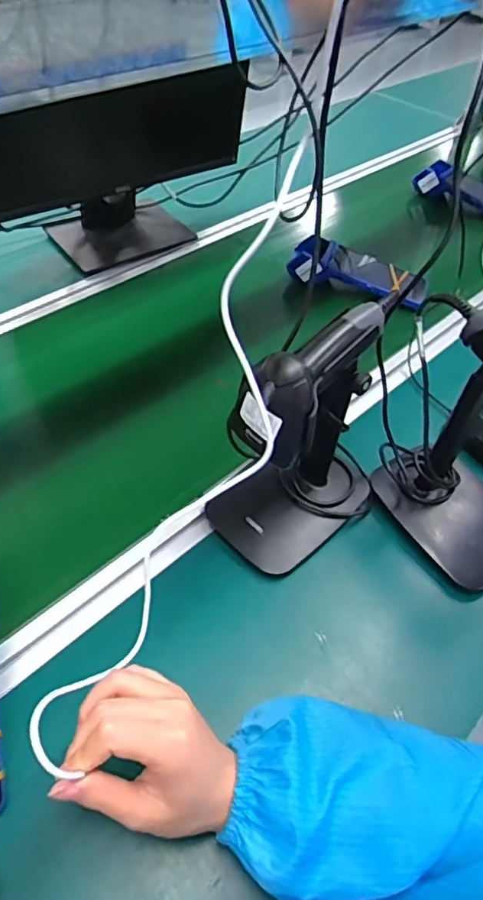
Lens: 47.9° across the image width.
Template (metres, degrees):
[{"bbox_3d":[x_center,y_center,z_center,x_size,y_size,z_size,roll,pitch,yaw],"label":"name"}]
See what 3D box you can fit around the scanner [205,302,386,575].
[{"bbox_3d":[0.064,-0.007,0.516,0.171,0.236,0.104,-30,58,-26],"label":"scanner"}]

